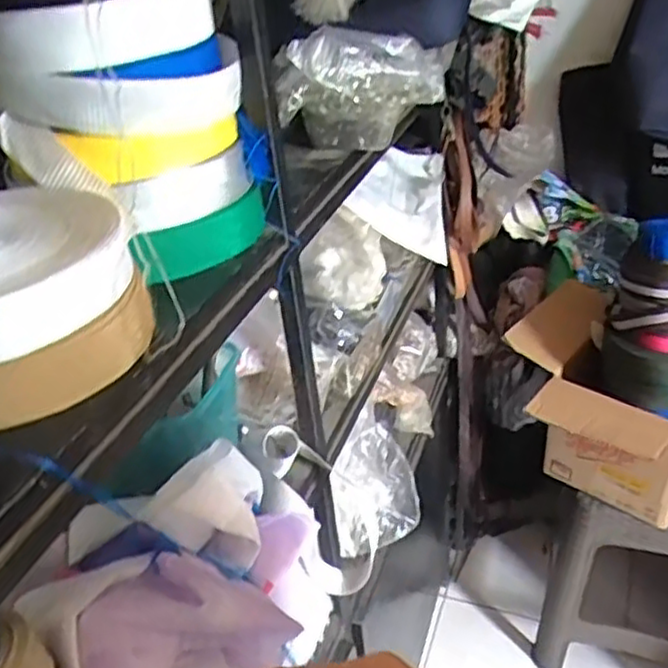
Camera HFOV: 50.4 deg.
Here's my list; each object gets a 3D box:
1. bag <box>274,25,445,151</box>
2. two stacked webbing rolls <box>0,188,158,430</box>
[{"bbox_3d":[0.026,-0.252,0.723,0.181,0.112,0.087,-6,33,2],"label":"bag"},{"bbox_3d":[-0.203,-0.024,0.443,0.166,0.080,0.164,-26,38,-27],"label":"two stacked webbing rolls"}]

